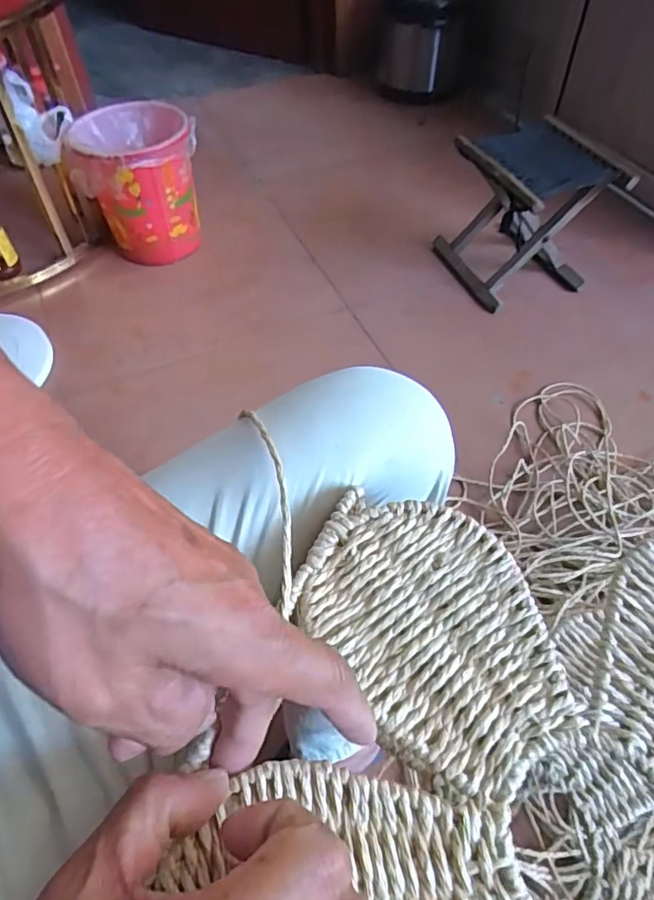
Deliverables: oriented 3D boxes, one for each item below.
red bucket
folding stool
[{"bbox_3d":[-0.405,-0.568,1.226,0.241,0.277,0.241,-1,53,1],"label":"red bucket"},{"bbox_3d":[0.402,-0.475,1.132,0.244,0.250,0.255,-16,54,-10],"label":"folding stool"}]

